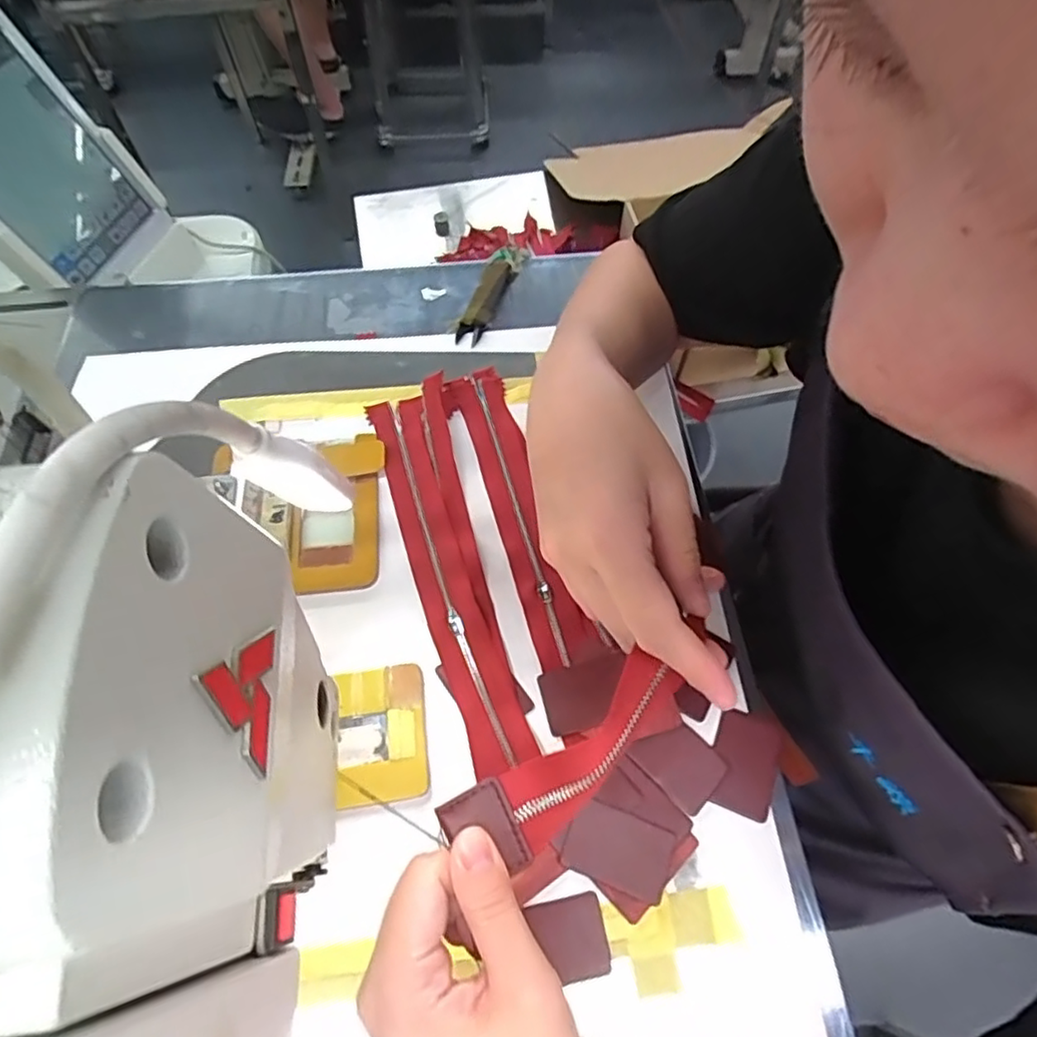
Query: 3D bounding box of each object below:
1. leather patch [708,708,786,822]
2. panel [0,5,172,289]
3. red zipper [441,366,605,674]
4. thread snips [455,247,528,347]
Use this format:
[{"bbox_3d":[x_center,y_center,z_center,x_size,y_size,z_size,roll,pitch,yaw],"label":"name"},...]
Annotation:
[{"bbox_3d":[0.124,0.133,0.344,0.035,0.004,0.051,20,64,11],"label":"leather patch"},{"bbox_3d":[-0.424,-0.307,0.553,0.019,0.202,0.153,16,67,28],"label":"panel"},{"bbox_3d":[-0.002,-0.009,0.416,0.040,0.009,0.222,-16,63,-8],"label":"red zipper"},{"bbox_3d":[-0.023,-0.181,0.505,0.026,0.009,0.104,18,64,10],"label":"thread snips"}]

